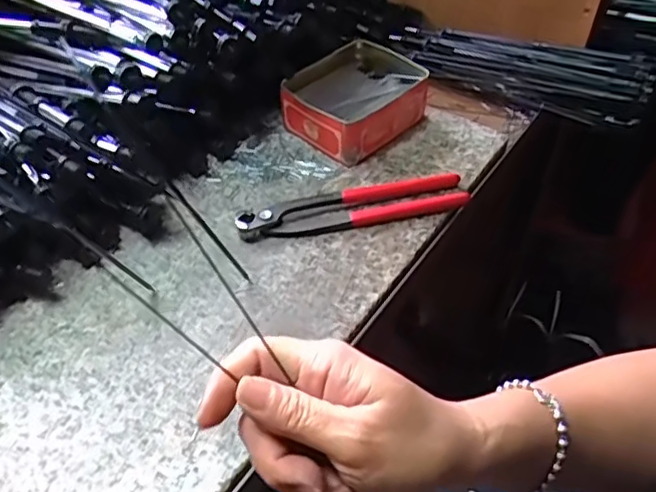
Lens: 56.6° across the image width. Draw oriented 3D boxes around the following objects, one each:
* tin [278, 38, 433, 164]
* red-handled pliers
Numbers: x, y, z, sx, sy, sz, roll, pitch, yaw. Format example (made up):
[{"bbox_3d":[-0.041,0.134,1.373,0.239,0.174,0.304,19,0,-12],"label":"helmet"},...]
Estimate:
[{"bbox_3d":[0.026,-0.140,0.584,0.096,0.051,0.122,35,56,29],"label":"tin"},{"bbox_3d":[0.020,-0.037,0.516,0.192,0.020,0.046,-12,48,-11],"label":"red-handled pliers"}]

